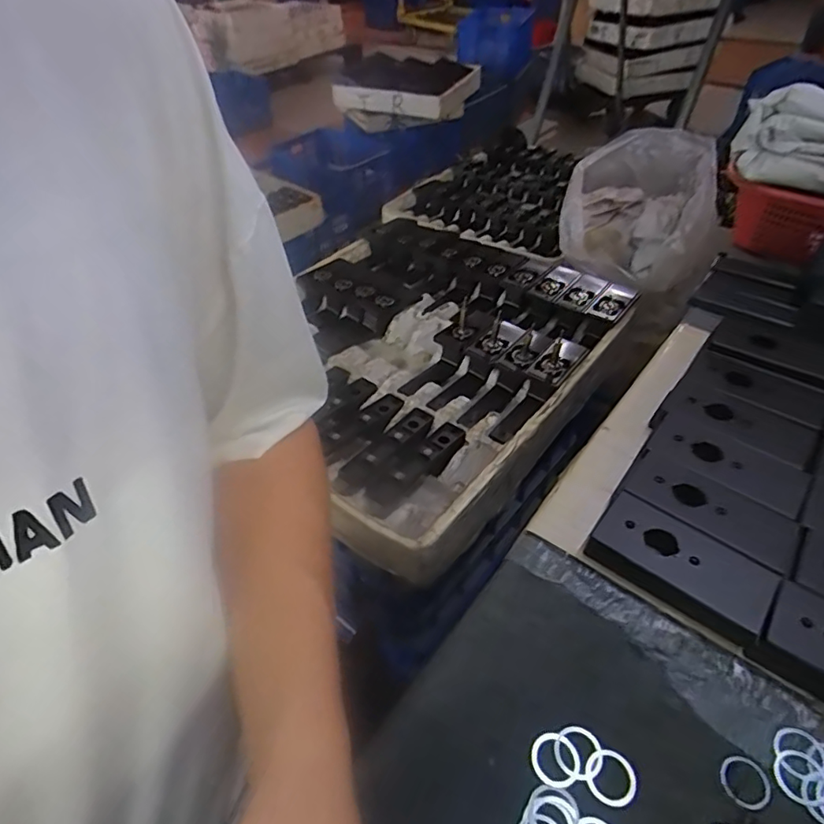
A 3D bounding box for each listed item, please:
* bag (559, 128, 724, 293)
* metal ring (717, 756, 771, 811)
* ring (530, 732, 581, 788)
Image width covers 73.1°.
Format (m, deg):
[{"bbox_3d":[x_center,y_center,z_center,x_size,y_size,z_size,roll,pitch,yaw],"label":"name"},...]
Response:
[{"bbox_3d":[0.467,-0.422,1.123,0.285,0.214,0.341,18,48,21],"label":"bag"},{"bbox_3d":[0.175,0.194,0.291,0.025,0.004,0.023,-2,44,2],"label":"metal ring"},{"bbox_3d":[0.077,0.187,0.300,0.026,0.004,0.026,-2,44,2],"label":"ring"}]

